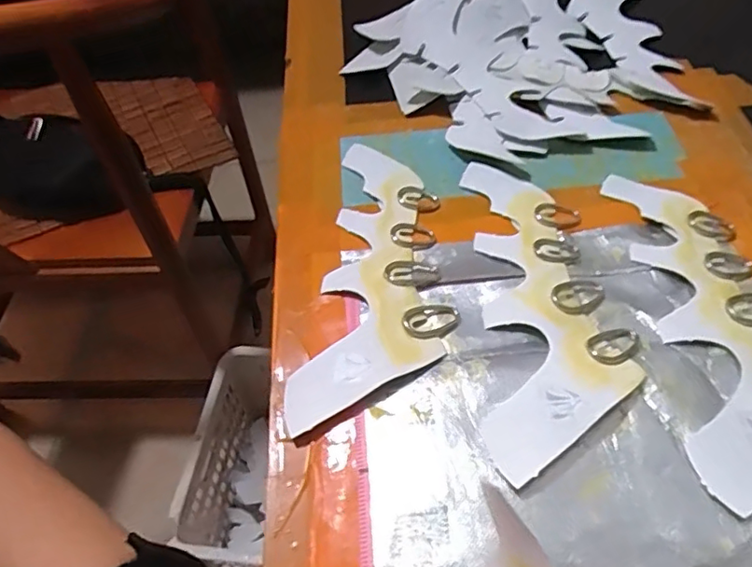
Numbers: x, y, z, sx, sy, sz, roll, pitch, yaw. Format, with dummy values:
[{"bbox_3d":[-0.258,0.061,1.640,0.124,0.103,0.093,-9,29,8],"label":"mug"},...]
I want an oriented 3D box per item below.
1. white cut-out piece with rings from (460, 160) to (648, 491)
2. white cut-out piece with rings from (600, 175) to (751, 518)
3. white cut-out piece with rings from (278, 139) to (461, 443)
[{"bbox_3d":[0.093,0.004,0.328,0.081,0.011,0.208,-3,52,1],"label":"white cut-out piece with rings"},{"bbox_3d":[0.186,0.014,0.319,0.081,0.006,0.207,-3,52,1],"label":"white cut-out piece with rings"},{"bbox_3d":[0.006,-0.010,0.346,0.079,0.010,0.208,4,53,6],"label":"white cut-out piece with rings"}]

